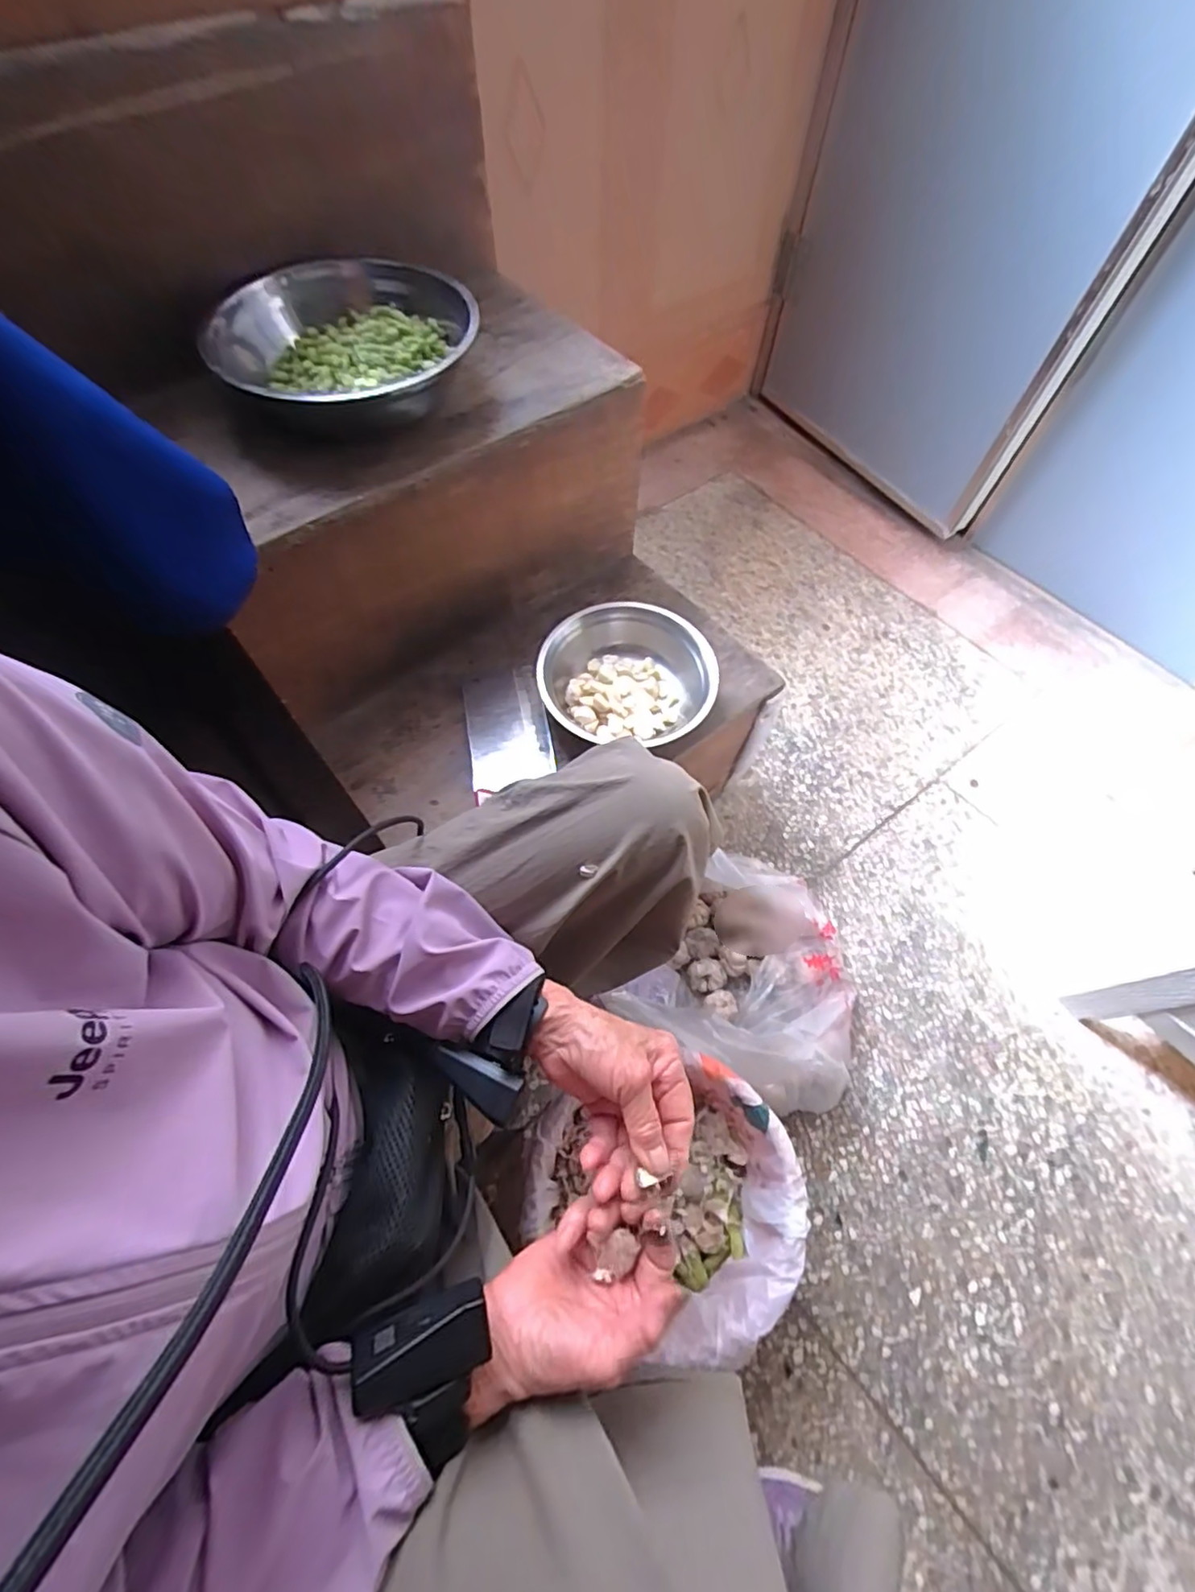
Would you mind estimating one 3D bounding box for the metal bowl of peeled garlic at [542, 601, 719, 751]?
[{"bbox_3d":[0.039,-0.142,0.715,0.200,0.066,0.172,17,64,8],"label":"metal bowl of peeled garlic"}]

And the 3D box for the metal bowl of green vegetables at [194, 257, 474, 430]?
[{"bbox_3d":[-0.238,-0.435,0.588,0.235,0.057,0.225,-3,63,-3],"label":"metal bowl of green vegetables"}]

